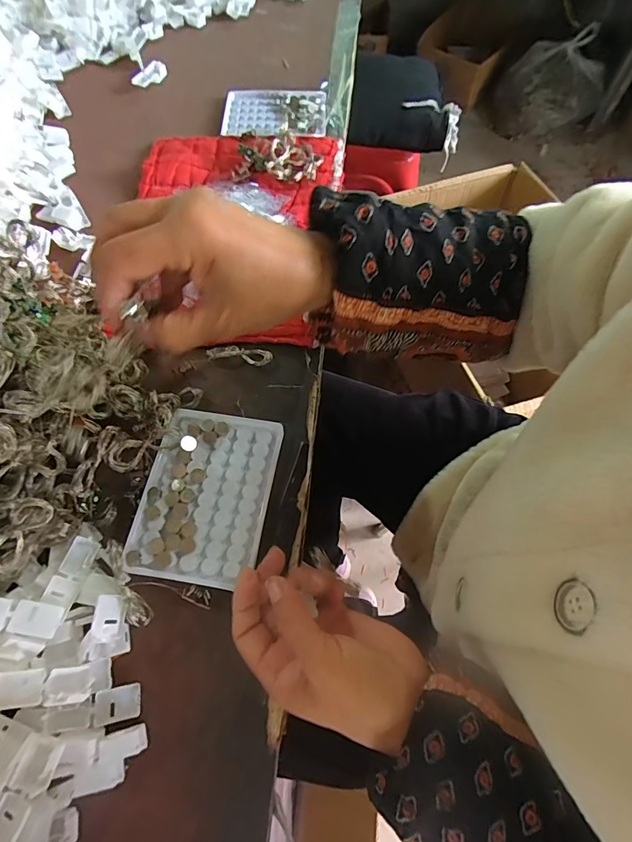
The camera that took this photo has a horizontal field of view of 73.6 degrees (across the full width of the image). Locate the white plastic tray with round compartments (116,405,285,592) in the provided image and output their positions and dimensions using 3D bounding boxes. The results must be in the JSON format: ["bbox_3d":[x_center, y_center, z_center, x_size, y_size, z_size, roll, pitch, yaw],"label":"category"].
[{"bbox_3d":[-0.083,0.054,0.325,0.092,0.008,0.128,10,67,2],"label":"white plastic tray with round compartments"}]

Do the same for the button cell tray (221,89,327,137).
[{"bbox_3d":[-0.053,-0.397,0.542,0.130,0.013,0.090,6,65,2],"label":"button cell tray"}]

